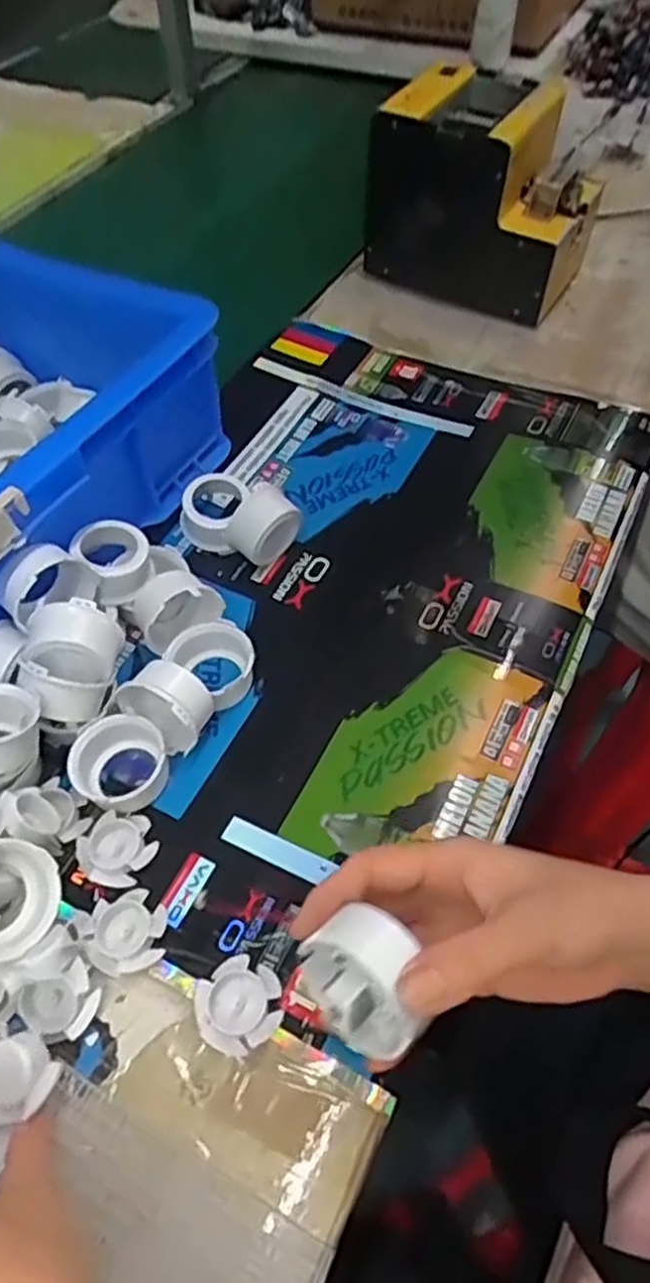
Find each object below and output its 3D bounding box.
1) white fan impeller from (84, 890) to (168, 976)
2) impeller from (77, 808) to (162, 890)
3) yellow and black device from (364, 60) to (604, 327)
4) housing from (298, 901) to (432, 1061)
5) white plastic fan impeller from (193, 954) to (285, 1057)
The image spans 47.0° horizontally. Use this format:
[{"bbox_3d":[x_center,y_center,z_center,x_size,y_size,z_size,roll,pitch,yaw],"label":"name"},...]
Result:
[{"bbox_3d":[-0.101,0.148,0.380,0.036,0.014,0.038,-2,53,3],"label":"white fan impeller"},{"bbox_3d":[-0.112,0.112,0.407,0.037,0.011,0.040,-2,53,3],"label":"impeller"},{"bbox_3d":[0.147,-0.406,0.685,0.178,0.152,0.129,26,59,22],"label":"yellow and black device"},{"bbox_3d":[0.017,0.136,0.296,0.040,0.043,0.049,-34,58,-20],"label":"housing"},{"bbox_3d":[-0.040,0.173,0.355,0.040,0.014,0.037,-2,53,3],"label":"white plastic fan impeller"}]

